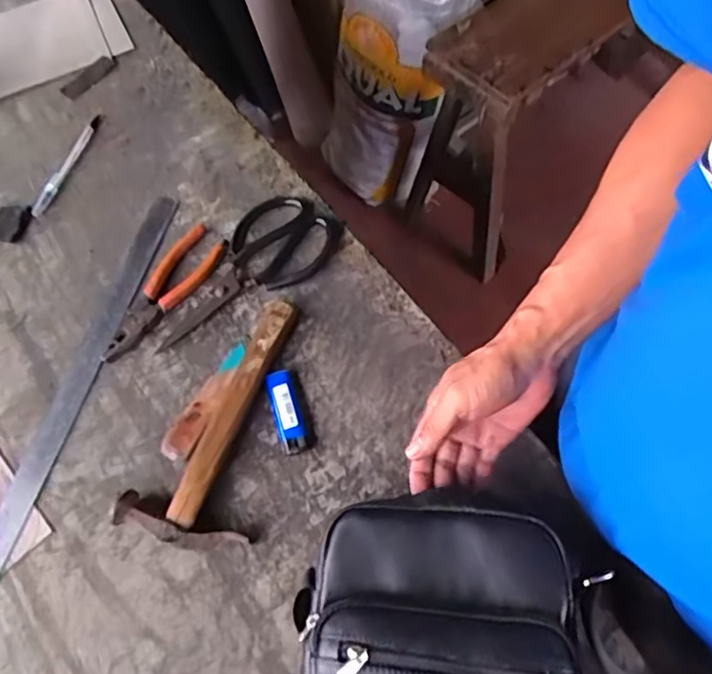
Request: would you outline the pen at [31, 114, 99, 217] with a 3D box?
[{"bbox_3d":[-0.329,-0.199,0.691,0.013,0.008,0.143,16,66,10],"label":"pen"}]

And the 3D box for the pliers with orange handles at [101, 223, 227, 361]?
[{"bbox_3d":[-0.197,-0.046,0.612,0.047,0.020,0.165,31,70,16],"label":"pliers with orange handles"}]

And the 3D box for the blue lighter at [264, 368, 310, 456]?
[{"bbox_3d":[-0.062,0.068,0.556,0.027,0.012,0.078,-16,65,-5],"label":"blue lighter"}]

